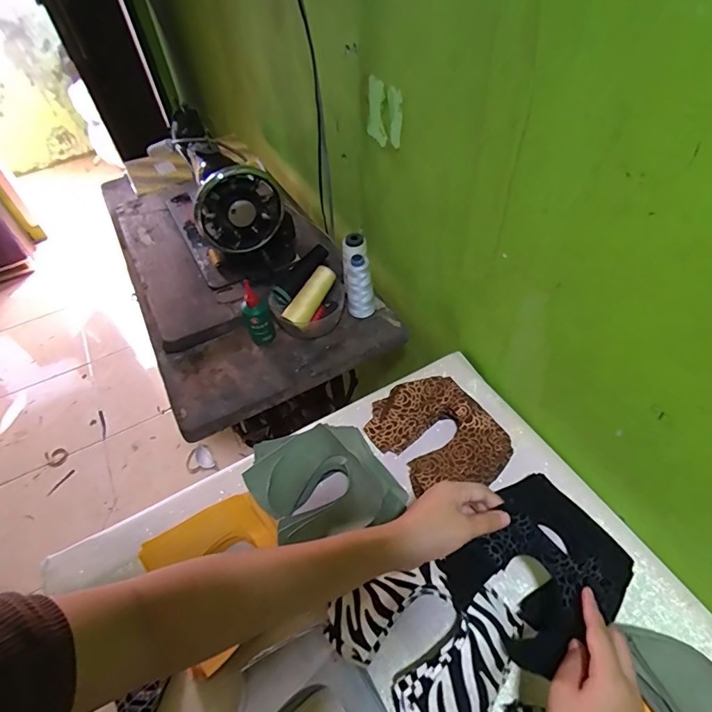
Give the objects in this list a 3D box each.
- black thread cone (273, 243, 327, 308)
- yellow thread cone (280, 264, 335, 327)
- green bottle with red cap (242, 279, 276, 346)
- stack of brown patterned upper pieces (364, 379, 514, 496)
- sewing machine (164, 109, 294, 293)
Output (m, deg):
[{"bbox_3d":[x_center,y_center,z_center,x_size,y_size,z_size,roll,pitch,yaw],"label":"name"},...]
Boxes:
[{"bbox_3d":[-0.090,-0.135,0.722,0.041,0.032,0.126,36,80,29],"label":"black thread cone"},{"bbox_3d":[-0.072,-0.096,0.720,0.038,0.038,0.114,27,74,25],"label":"yellow thread cone"},{"bbox_3d":[-0.161,-0.063,0.710,0.044,0.104,0.035,-18,51,-10],"label":"green bottle with red cap"},{"bbox_3d":[0.106,0.104,0.577,0.142,0.040,0.172,-30,54,-19],"label":"stack of brown patterned upper pieces"},{"bbox_3d":[-0.268,-0.316,0.837,0.171,0.215,0.381,-25,53,-16],"label":"sewing machine"}]

